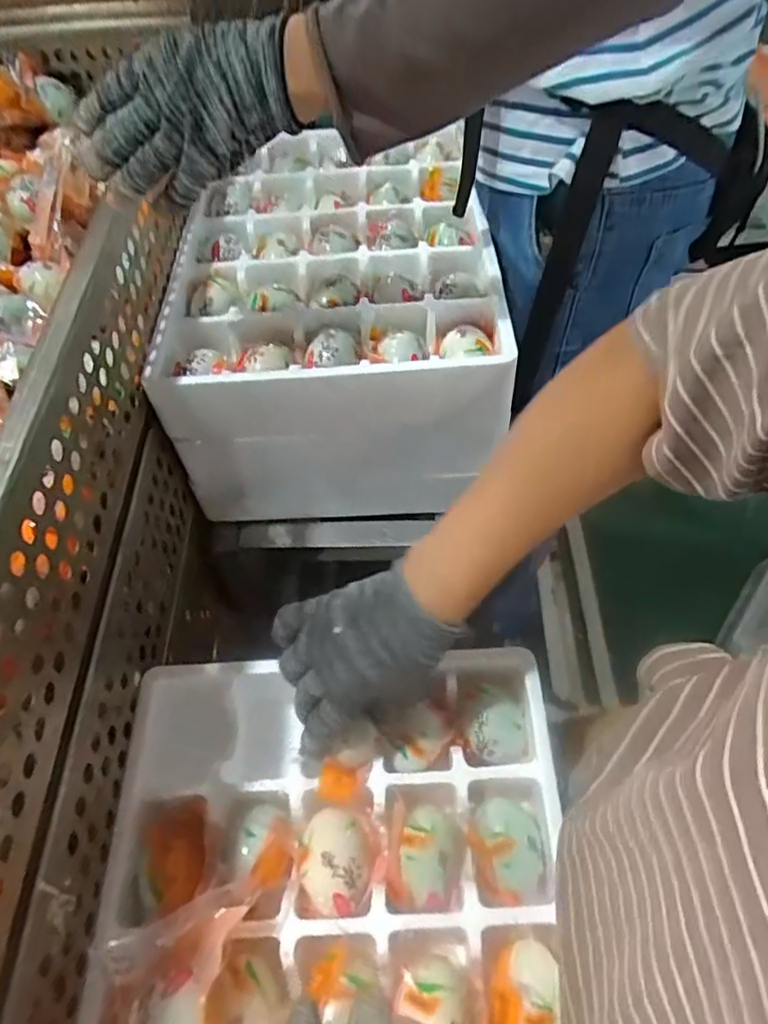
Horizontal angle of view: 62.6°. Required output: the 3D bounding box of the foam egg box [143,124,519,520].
[{"bbox_3d":[-0.044,-0.201,0.657,0.291,0.172,0.371,-3,55,2],"label":"foam egg box"}]

